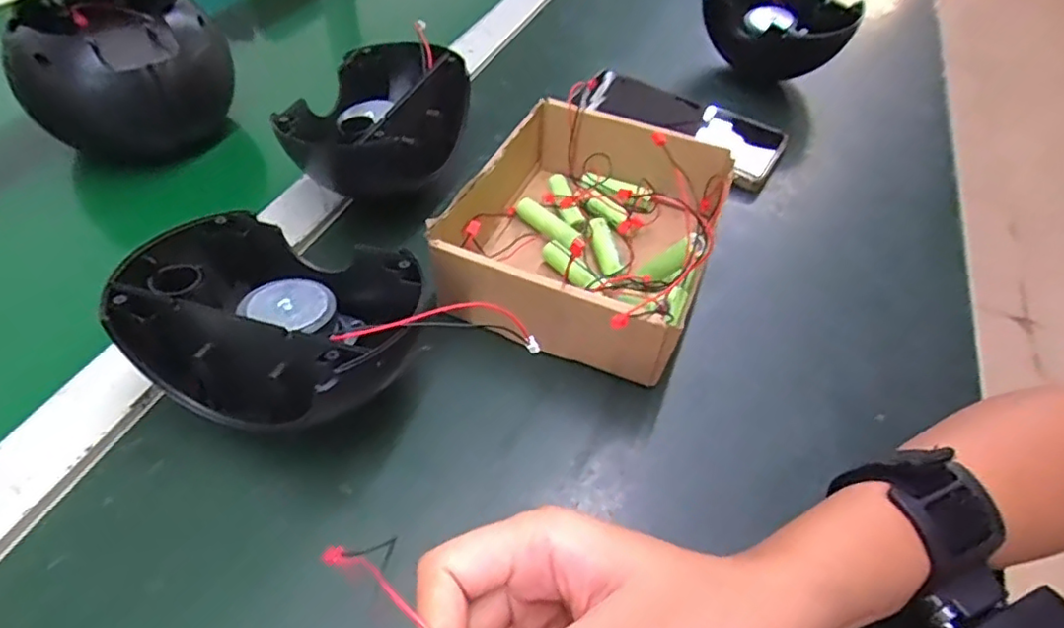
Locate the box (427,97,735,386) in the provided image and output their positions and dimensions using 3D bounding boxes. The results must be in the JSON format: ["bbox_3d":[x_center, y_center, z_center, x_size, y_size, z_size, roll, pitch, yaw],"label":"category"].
[{"bbox_3d":[0.036,-0.051,0.382,0.137,0.060,0.169,18,49,11],"label":"box"}]

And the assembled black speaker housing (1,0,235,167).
[{"bbox_3d":[-0.276,-0.170,0.439,0.106,0.106,0.105,3,48,-2],"label":"assembled black speaker housing"}]

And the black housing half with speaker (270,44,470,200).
[{"bbox_3d":[-0.099,-0.123,0.421,0.092,0.073,0.140,21,50,13],"label":"black housing half with speaker"}]

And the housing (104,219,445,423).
[{"bbox_3d":[-0.119,0.005,0.308,0.131,0.073,0.096,-6,49,-10],"label":"housing"}]

